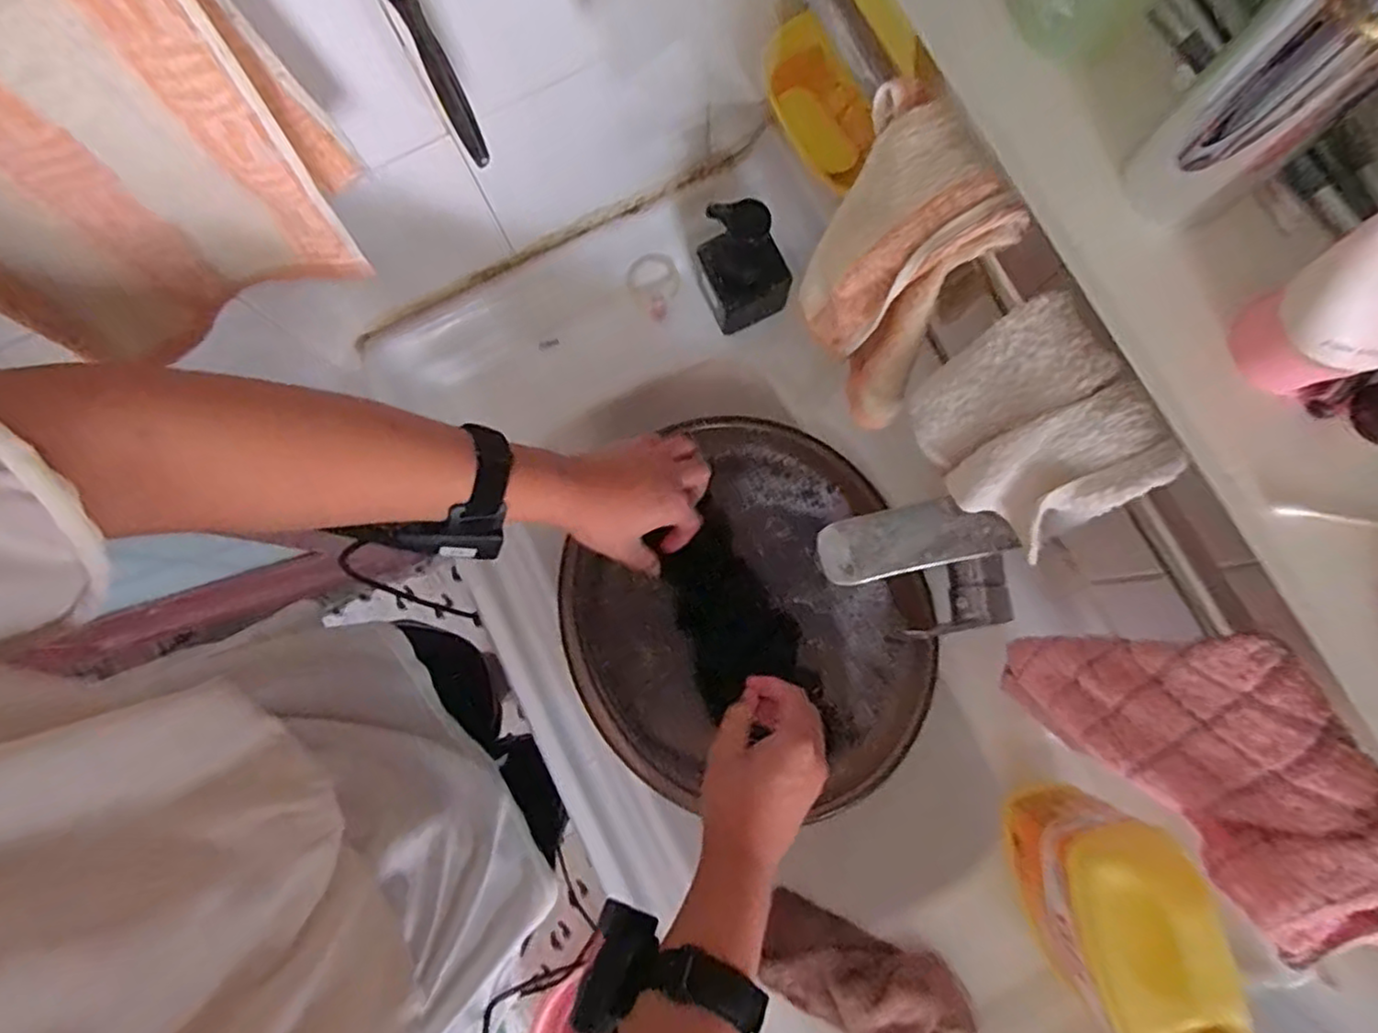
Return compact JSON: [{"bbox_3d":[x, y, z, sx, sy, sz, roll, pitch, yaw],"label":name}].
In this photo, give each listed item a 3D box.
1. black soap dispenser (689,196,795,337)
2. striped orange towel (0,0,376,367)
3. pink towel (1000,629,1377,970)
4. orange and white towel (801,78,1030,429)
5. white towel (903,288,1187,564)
[{"bbox_3d":[0.047,-0.220,0.613,0.065,0.140,0.067,-25,82,-2],"label":"black soap dispenser"},{"bbox_3d":[-0.265,-0.157,0.326,0.179,0.184,0.040,-28,82,-2],"label":"striped orange towel"},{"bbox_3d":[0.262,0.131,0.372,0.061,0.179,0.143,-25,82,-2],"label":"pink towel"},{"bbox_3d":[0.119,-0.141,0.403,0.061,0.166,0.123,-29,82,-2],"label":"orange and white towel"},{"bbox_3d":[0.170,-0.041,0.352,0.032,0.109,0.103,-24,77,-23],"label":"white towel"}]

